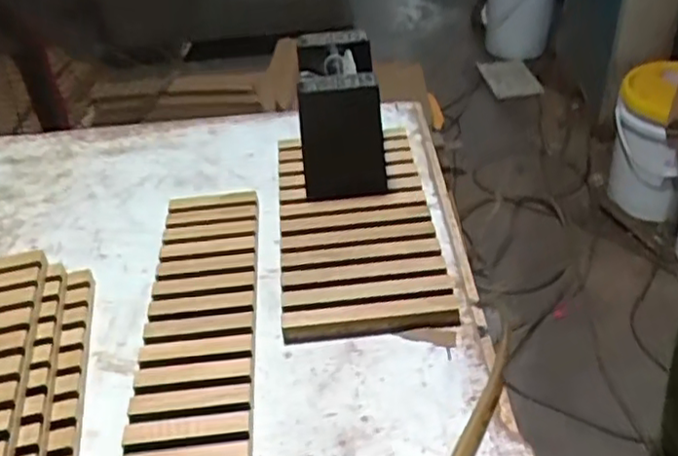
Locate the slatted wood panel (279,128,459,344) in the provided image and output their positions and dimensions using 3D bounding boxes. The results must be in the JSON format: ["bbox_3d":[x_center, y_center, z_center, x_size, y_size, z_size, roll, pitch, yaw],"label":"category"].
[{"bbox_3d":[0.021,-0.012,0.848,0.185,0.027,0.373,-5,40,-1],"label":"slatted wood panel"}]

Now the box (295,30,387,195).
[{"bbox_3d":[0.002,-0.151,0.876,0.101,0.155,0.159,-5,40,-1],"label":"box"}]

